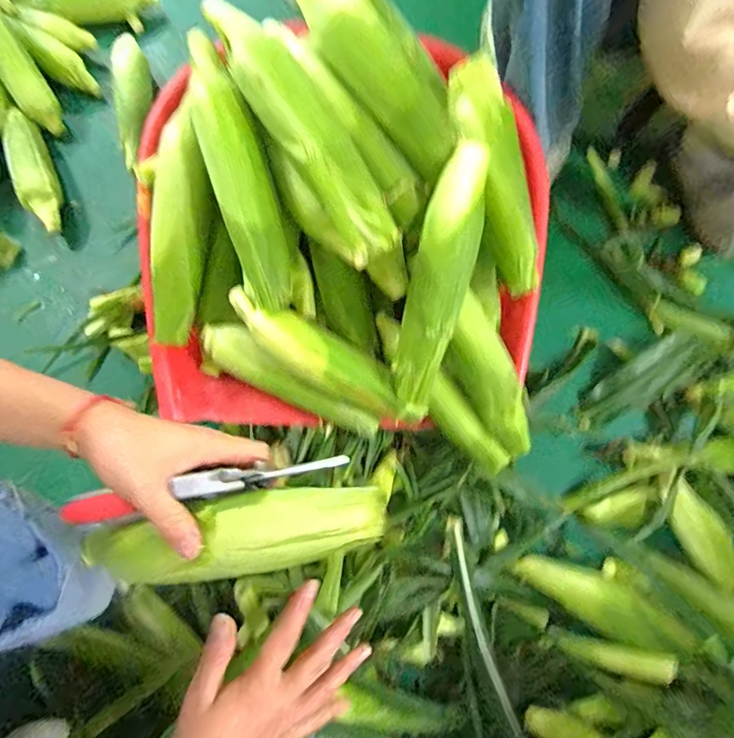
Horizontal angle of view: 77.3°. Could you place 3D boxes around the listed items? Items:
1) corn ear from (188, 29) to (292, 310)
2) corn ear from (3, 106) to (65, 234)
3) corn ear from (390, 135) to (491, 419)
[{"bbox_3d":[-0.115,-0.176,0.424,0.054,0.040,0.244,-16,100,-7],"label":"corn ear"},{"bbox_3d":[-0.500,-0.300,0.694,0.051,0.057,0.214,-21,74,-9],"label":"corn ear"},{"bbox_3d":[0.067,-0.073,0.449,0.055,0.048,0.277,13,104,2],"label":"corn ear"}]

